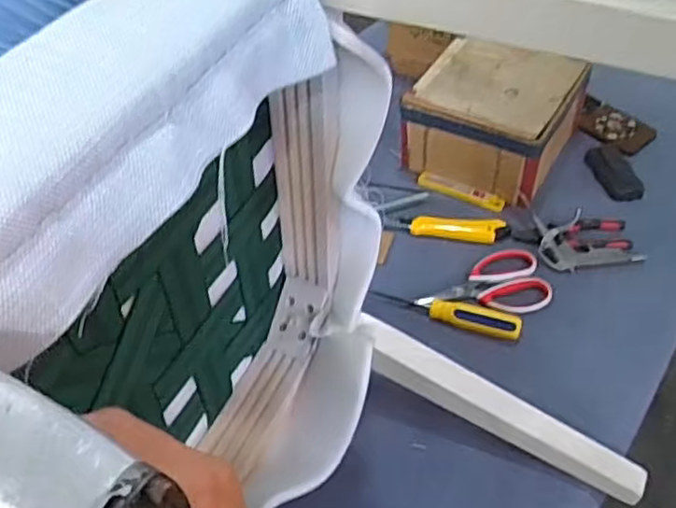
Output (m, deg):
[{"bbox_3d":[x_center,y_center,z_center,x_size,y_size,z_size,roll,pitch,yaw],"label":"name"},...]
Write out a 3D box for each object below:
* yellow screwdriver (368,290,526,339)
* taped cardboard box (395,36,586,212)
[{"bbox_3d":[0.137,0.069,0.867,0.189,0.024,0.035,17,50,18],"label":"yellow screwdriver"},{"bbox_3d":[0.237,-0.211,1.045,0.213,0.122,0.214,21,52,22],"label":"taped cardboard box"}]

